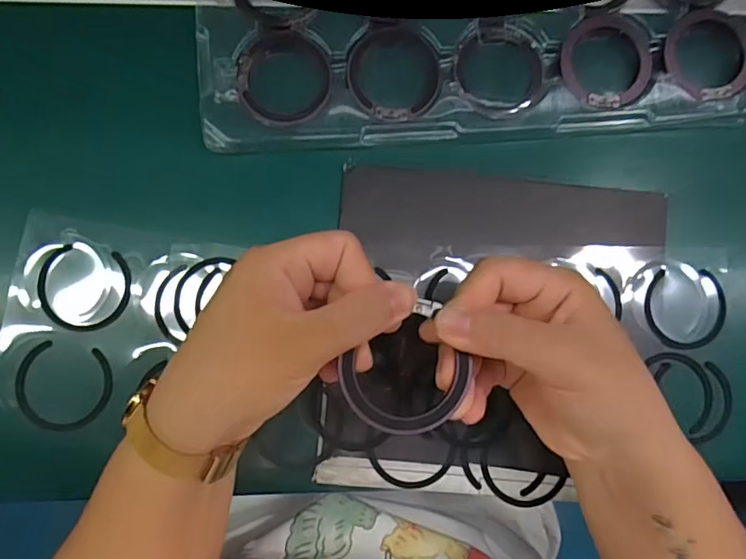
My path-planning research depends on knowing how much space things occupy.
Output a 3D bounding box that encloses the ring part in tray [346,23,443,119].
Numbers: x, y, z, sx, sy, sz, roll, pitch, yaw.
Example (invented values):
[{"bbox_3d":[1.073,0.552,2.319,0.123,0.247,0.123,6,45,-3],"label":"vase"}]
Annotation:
[{"bbox_3d":[0.014,-0.128,0.320,0.057,0.004,0.061,0,87,-4],"label":"ring part in tray"}]

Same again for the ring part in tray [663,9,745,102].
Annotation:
[{"bbox_3d":[0.213,-0.142,0.330,0.056,0.006,0.058,0,87,-4],"label":"ring part in tray"}]

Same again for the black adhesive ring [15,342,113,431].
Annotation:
[{"bbox_3d":[-0.180,0.063,0.303,0.054,0.004,0.049,11,86,-3],"label":"black adhesive ring"}]

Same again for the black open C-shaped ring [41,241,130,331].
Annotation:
[{"bbox_3d":[-0.171,0.006,0.311,0.052,0.006,0.048,10,86,-3],"label":"black open C-shaped ring"}]

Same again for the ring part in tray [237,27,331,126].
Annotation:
[{"bbox_3d":[-0.053,-0.122,0.315,0.055,0.004,0.061,-1,87,-4],"label":"ring part in tray"}]

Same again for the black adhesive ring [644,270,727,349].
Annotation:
[{"bbox_3d":[0.197,0.018,0.326,0.054,0.006,0.049,-1,87,-4],"label":"black adhesive ring"}]

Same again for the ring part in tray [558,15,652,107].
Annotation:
[{"bbox_3d":[0.147,-0.138,0.328,0.057,0.004,0.059,-5,87,-4],"label":"ring part in tray"}]

